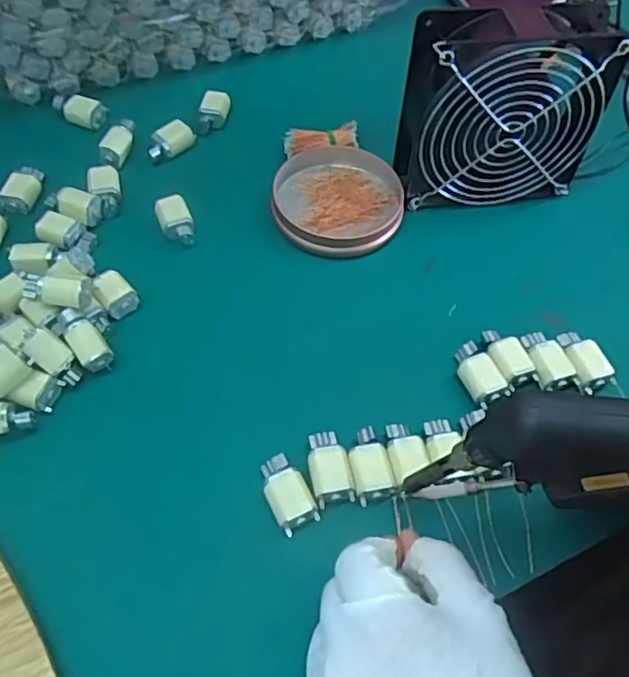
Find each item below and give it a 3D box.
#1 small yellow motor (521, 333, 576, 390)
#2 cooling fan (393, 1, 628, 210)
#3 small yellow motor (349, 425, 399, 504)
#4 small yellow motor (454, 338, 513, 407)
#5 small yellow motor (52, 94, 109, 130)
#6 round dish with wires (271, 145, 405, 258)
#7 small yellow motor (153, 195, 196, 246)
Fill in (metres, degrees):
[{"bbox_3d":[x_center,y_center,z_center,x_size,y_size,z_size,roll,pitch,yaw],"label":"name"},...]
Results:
[{"bbox_3d":[0.135,0.013,0.363,0.021,0.019,0.038,-11,60,-10],"label":"small yellow motor"},{"bbox_3d":[0.119,-0.146,0.402,0.123,0.118,0.054,-6,59,-7],"label":"cooling fan"},{"bbox_3d":[0.028,0.064,0.321,0.020,0.011,0.038,-7,59,-8],"label":"small yellow motor"},{"bbox_3d":[0.094,0.022,0.357,0.019,0.017,0.038,-21,62,-15],"label":"small yellow motor"},{"bbox_3d":[-0.178,-0.173,0.468,0.040,0.014,0.018,18,59,8],"label":"small yellow motor"},{"bbox_3d":[0.017,-0.096,0.430,0.087,0.016,0.091,1,58,-2],"label":"round dish with wires"},{"bbox_3d":[-0.093,-0.079,0.414,0.021,0.016,0.032,-19,61,-14],"label":"small yellow motor"}]

